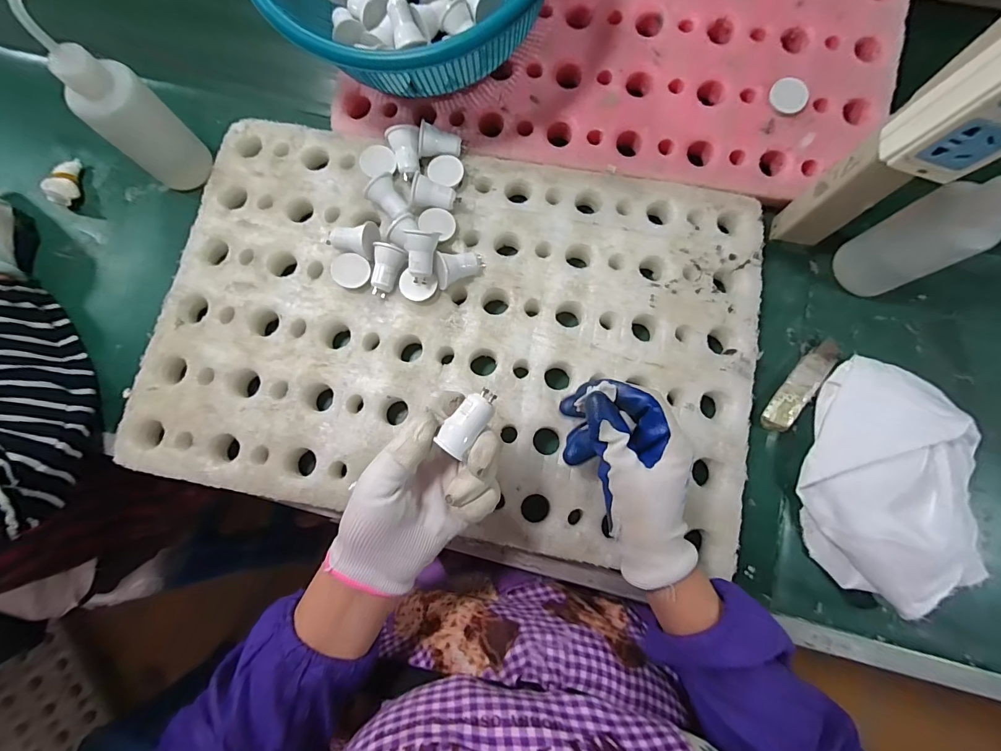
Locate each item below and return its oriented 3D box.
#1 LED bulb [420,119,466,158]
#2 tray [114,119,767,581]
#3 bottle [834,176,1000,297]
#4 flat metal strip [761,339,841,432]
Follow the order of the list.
[{"bbox_3d":[-0.058,-0.226,0.412,0.038,0.028,0.030,11,79,3],"label":"LED bulb"},{"bbox_3d":[-0.043,-0.041,0.404,0.556,0.054,0.370,10,79,3],"label":"tray"},{"bbox_3d":[0.381,-0.118,0.350,0.077,0.175,0.051,9,79,3],"label":"bottle"},{"bbox_3d":[0.293,0.010,0.409,0.027,0.012,0.106,39,81,6],"label":"flat metal strip"}]

